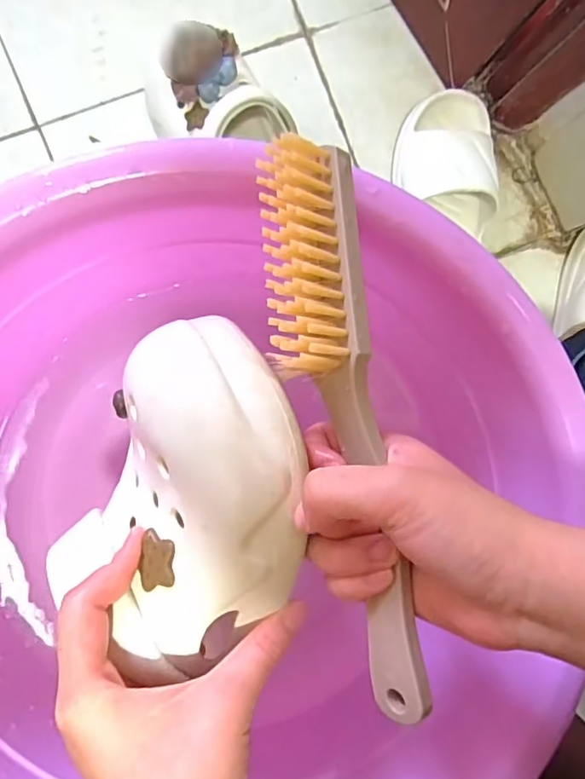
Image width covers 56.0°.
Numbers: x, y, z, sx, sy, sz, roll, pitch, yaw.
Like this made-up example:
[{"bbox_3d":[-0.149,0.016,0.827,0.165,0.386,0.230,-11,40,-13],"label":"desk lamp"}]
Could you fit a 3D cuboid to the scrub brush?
[{"bbox_3d":[0.022,0.014,0.227,0.045,0.027,0.237,-11,89,-6],"label":"scrub brush"}]

